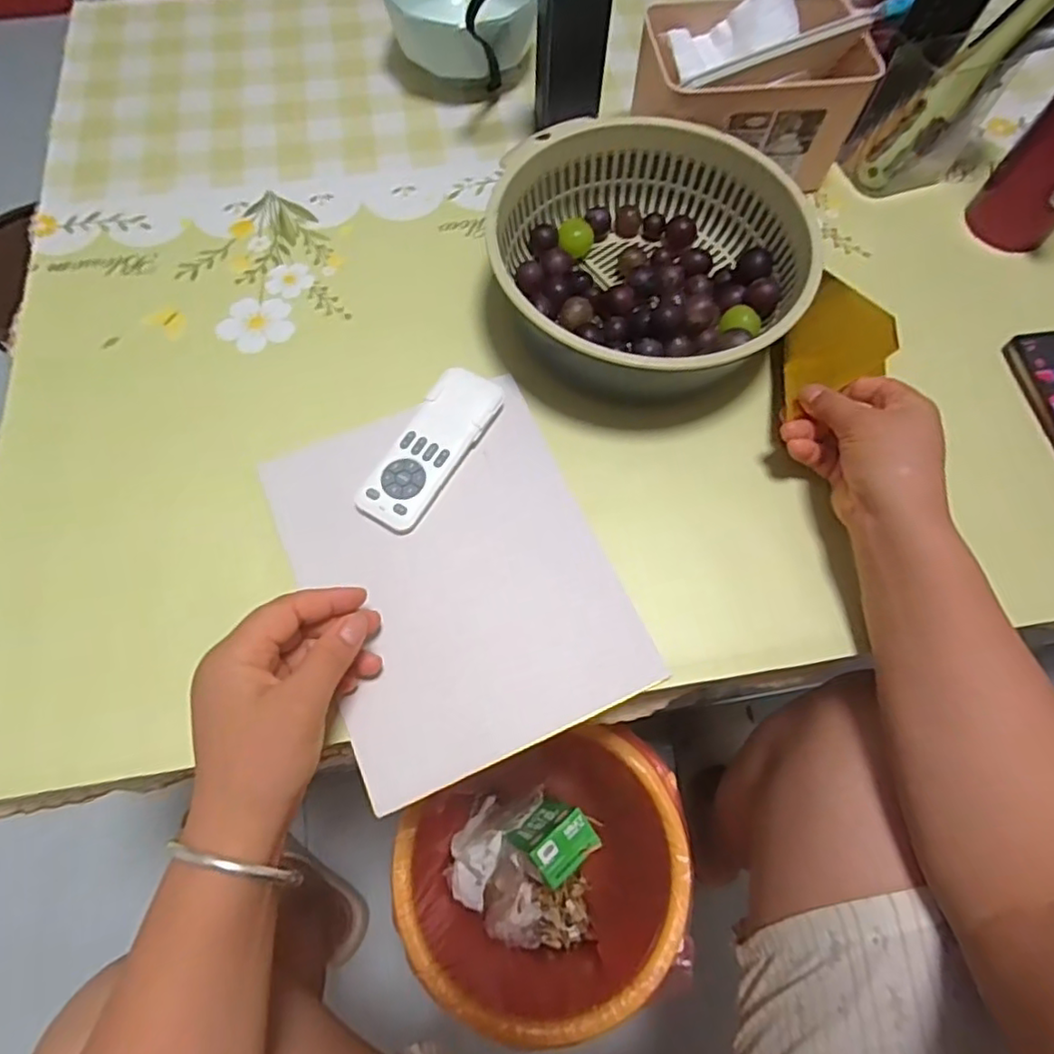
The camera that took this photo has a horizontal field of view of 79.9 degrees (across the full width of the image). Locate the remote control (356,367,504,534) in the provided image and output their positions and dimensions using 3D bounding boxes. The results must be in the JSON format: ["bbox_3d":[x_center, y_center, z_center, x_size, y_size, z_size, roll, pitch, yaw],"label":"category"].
[{"bbox_3d":[-0.065,-0.054,0.434,0.048,0.017,0.128,27,68,10],"label":"remote control"}]

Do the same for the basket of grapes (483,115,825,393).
[{"bbox_3d":[0.086,-0.191,0.462,0.216,0.081,0.205,1,66,-2],"label":"basket of grapes"}]

